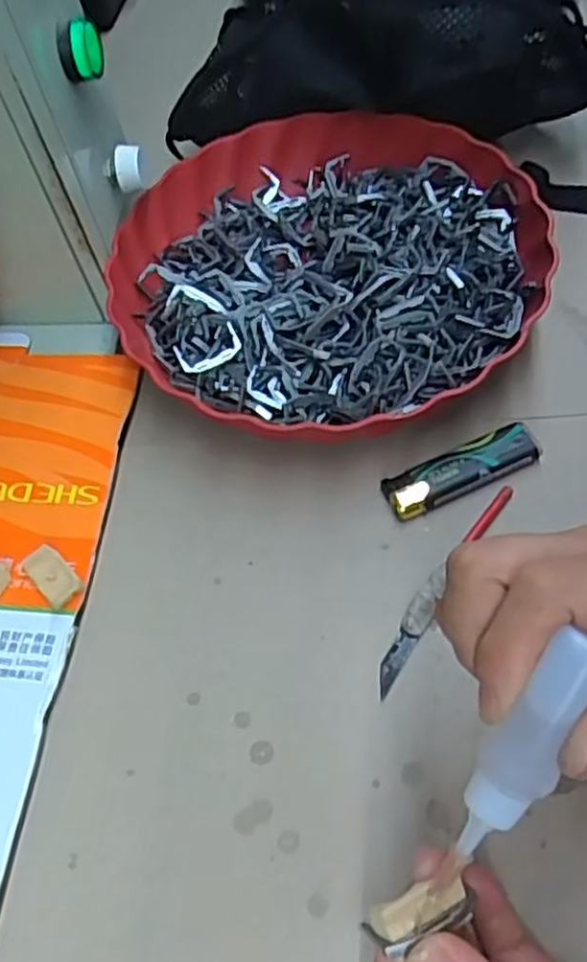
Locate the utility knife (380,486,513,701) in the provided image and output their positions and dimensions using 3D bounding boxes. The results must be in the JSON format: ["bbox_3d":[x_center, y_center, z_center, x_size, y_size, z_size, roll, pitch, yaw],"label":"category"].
[{"bbox_3d":[0.070,0.047,0.359,0.012,0.011,0.120,29,63,20],"label":"utility knife"}]

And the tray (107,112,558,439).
[{"bbox_3d":[0.014,-0.120,0.437,0.229,0.053,0.228,32,64,21],"label":"tray"}]

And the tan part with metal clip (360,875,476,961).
[{"bbox_3d":[0.038,0.132,0.233,0.032,0.010,0.014,-13,57,-12],"label":"tan part with metal clip"}]

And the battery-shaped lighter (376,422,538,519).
[{"bbox_3d":[0.085,-0.005,0.386,0.080,0.013,0.023,-21,59,-10],"label":"battery-shaped lighter"}]

